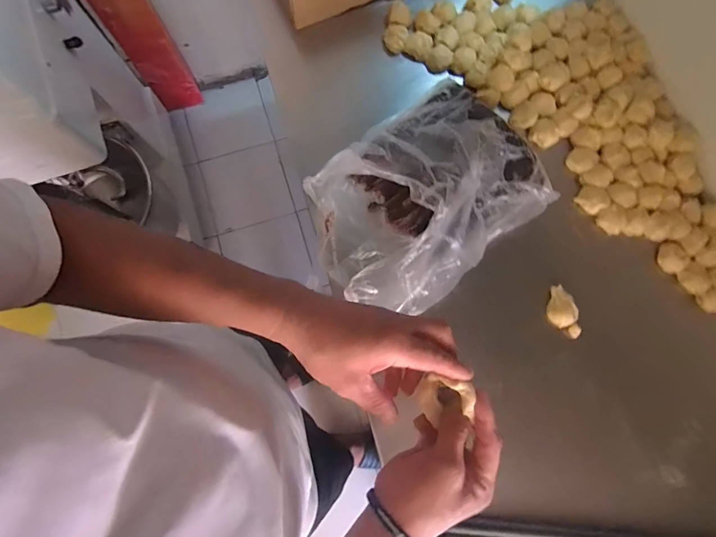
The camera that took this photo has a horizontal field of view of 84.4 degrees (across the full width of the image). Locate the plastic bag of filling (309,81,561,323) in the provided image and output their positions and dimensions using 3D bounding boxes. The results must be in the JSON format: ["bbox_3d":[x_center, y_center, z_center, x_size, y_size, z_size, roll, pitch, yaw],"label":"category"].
[{"bbox_3d":[0.090,-0.104,0.546,0.324,0.112,0.246,-39,82,-8],"label":"plastic bag of filling"}]

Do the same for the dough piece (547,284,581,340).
[{"bbox_3d":[0.301,0.066,0.582,0.040,0.021,0.077,-16,80,-4],"label":"dough piece"}]

